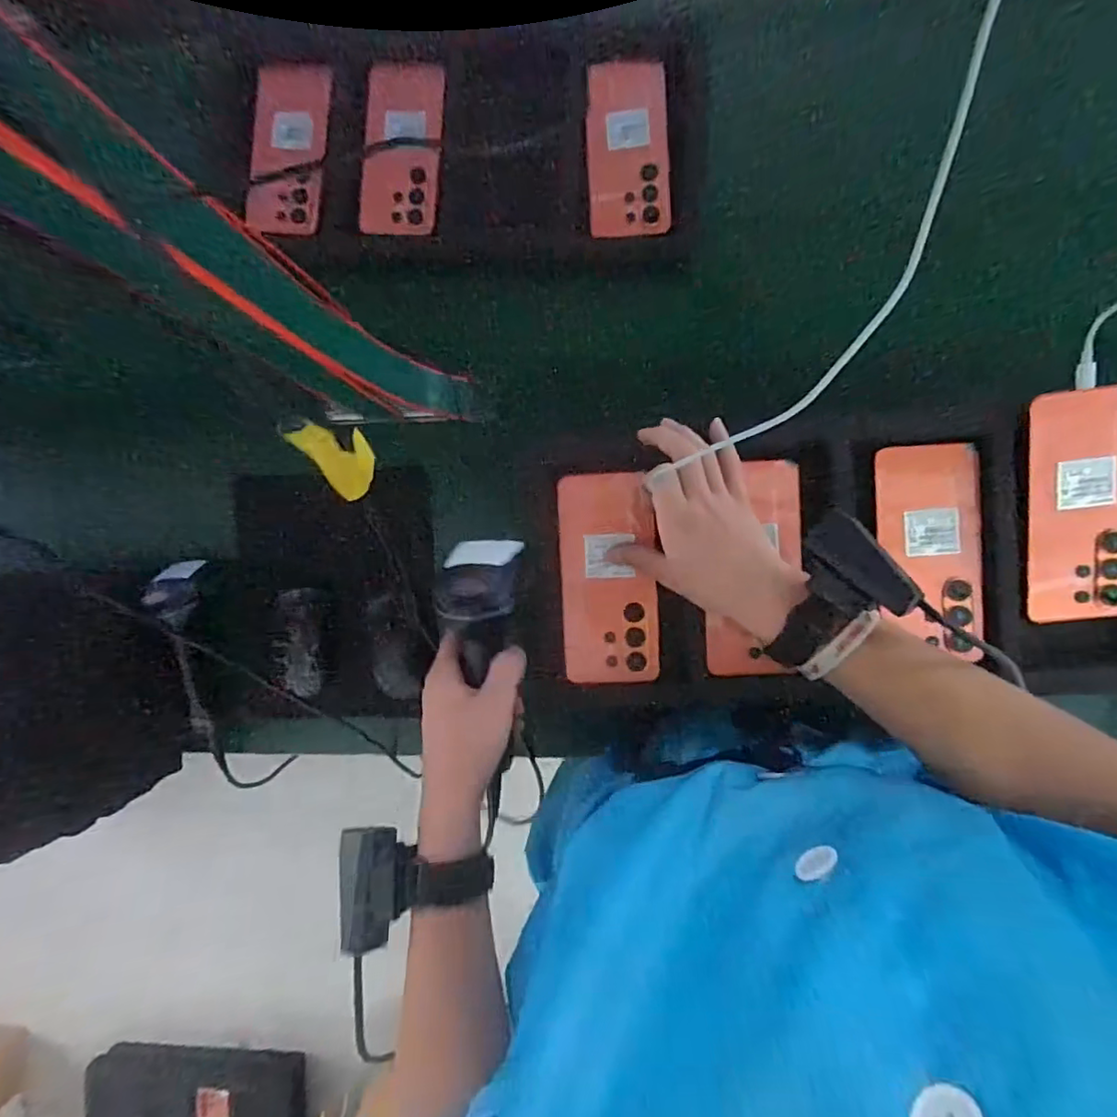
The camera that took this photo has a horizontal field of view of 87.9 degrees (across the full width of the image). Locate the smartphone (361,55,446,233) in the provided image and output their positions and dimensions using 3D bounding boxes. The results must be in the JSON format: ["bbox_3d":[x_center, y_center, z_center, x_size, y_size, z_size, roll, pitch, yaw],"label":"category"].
[{"bbox_3d":[-0.156,-0.406,0.576,0.077,0.012,0.161,4,91,5],"label":"smartphone"}]

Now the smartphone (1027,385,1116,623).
[{"bbox_3d":[0.394,-0.039,0.433,0.078,0.008,0.168,-5,100,9],"label":"smartphone"}]

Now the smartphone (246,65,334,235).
[{"bbox_3d":[-0.276,-0.417,0.591,0.075,0.010,0.178,4,89,0],"label":"smartphone"}]

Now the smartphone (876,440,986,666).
[{"bbox_3d":[0.295,-0.007,0.458,0.069,0.017,0.163,-6,91,5],"label":"smartphone"}]

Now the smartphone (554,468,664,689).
[{"bbox_3d":[0.040,0.017,0.472,0.077,0.010,0.167,-5,94,5],"label":"smartphone"}]

